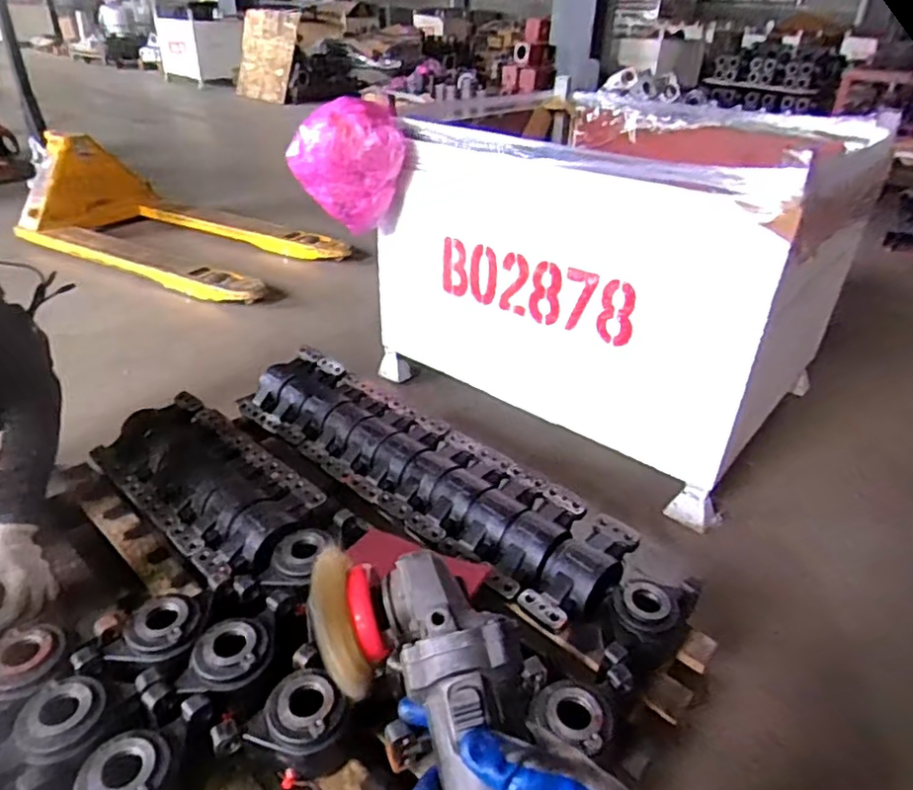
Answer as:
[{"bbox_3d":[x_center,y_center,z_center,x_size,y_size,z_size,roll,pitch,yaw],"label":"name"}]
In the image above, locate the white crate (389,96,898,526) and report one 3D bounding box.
[{"bbox_3d":[0.423,-0.355,1.676,0.987,0.685,0.771,26,39,32],"label":"white crate"}]

